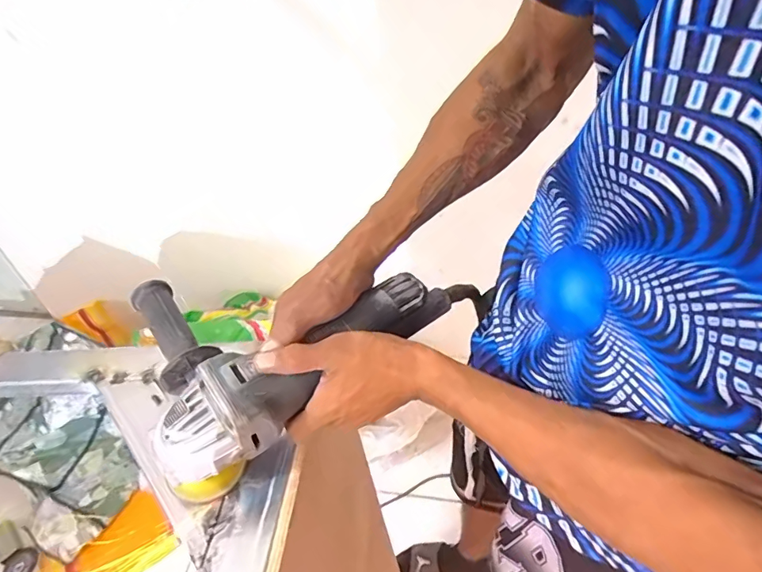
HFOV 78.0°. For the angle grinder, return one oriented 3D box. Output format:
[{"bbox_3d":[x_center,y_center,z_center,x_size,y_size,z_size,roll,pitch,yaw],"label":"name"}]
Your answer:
[{"bbox_3d":[-0.061,0.034,0.451,0.320,0.092,0.186,-25,48,-22],"label":"angle grinder"}]

